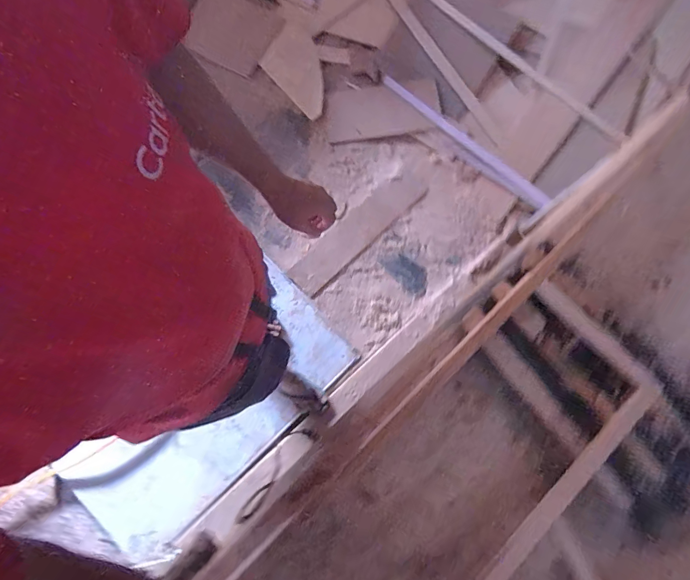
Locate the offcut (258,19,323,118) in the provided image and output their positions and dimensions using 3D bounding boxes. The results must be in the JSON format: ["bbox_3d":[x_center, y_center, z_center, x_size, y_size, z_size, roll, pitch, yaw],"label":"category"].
[{"bbox_3d":[-0.181,-0.924,1.604,0.260,0.037,0.396,-43,81,-10],"label":"offcut"}]

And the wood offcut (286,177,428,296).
[{"bbox_3d":[0.042,-0.231,1.484,0.617,0.035,0.149,-42,80,-6],"label":"wood offcut"}]

